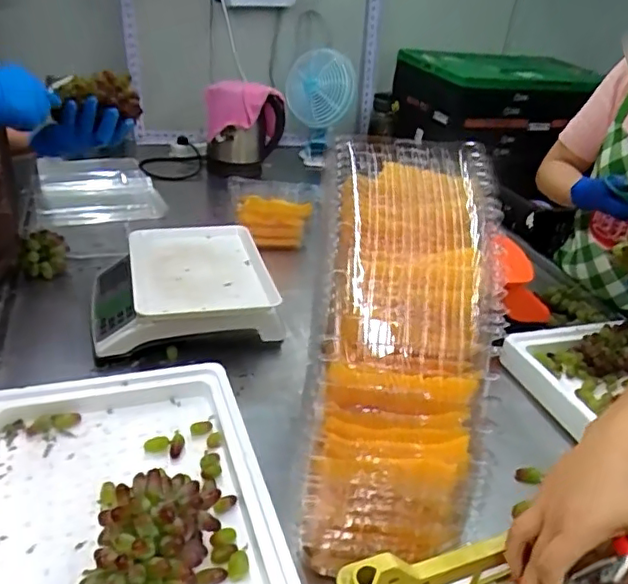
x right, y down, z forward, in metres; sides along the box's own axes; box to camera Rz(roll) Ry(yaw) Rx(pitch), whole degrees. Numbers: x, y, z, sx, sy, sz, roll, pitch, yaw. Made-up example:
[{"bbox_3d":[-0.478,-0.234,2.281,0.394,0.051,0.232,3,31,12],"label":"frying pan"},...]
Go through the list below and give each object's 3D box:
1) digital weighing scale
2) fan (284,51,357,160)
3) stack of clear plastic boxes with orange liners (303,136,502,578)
[{"bbox_3d":[-0.219,-0.009,0.959,0.275,0.111,0.285,-4,32,-20],"label":"digital weighing scale"},{"bbox_3d":[0.017,-0.507,1.591,0.189,0.280,0.125,8,30,0],"label":"fan"},{"bbox_3d":[0.084,0.050,0.593,0.174,0.465,0.110,8,-13,1],"label":"stack of clear plastic boxes with orange liners"}]

